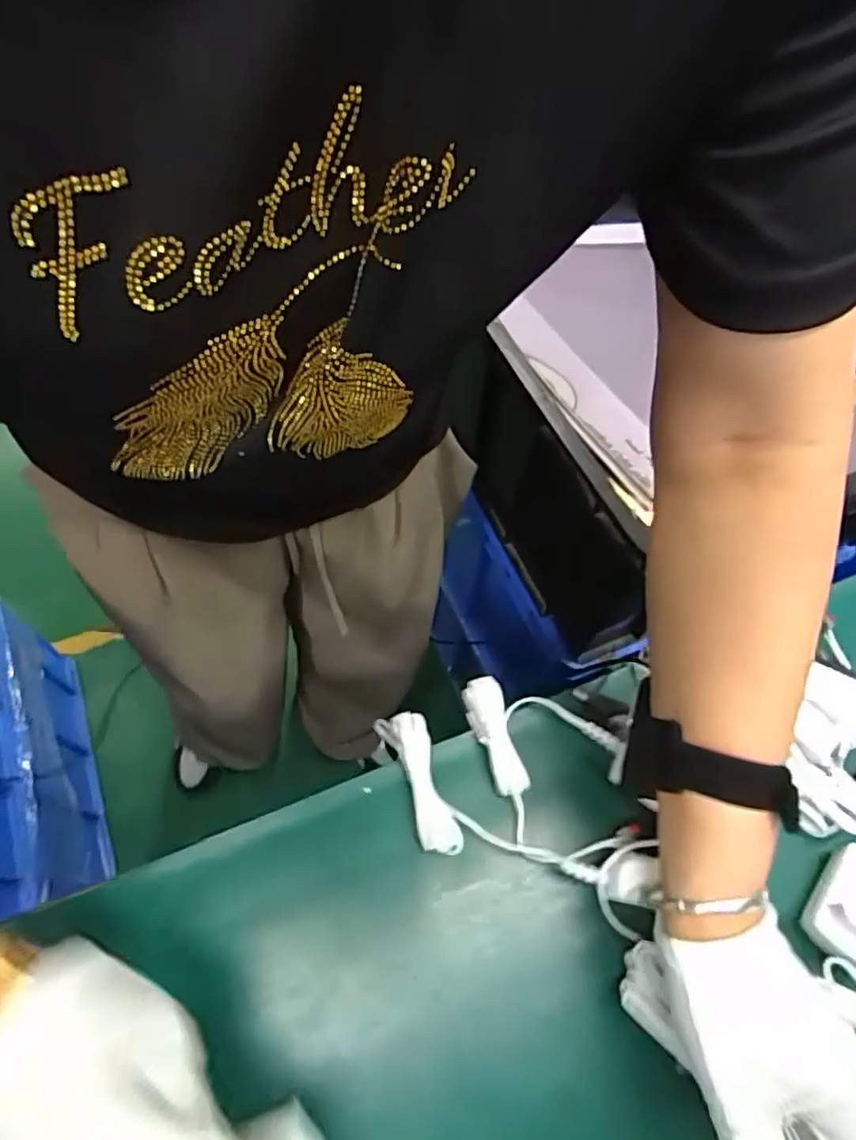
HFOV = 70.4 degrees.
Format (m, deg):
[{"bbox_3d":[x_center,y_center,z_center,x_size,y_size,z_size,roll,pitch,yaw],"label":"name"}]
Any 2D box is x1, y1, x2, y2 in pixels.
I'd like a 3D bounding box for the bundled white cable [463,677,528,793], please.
[{"bbox_3d":[0.044,0.108,0.397,0.024,0.017,0.074,-14,63,-10],"label":"bundled white cable"}]

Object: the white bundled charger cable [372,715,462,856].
[{"bbox_3d":[-0.004,0.133,0.383,0.029,0.018,0.089,-19,64,-13],"label":"white bundled charger cable"}]

